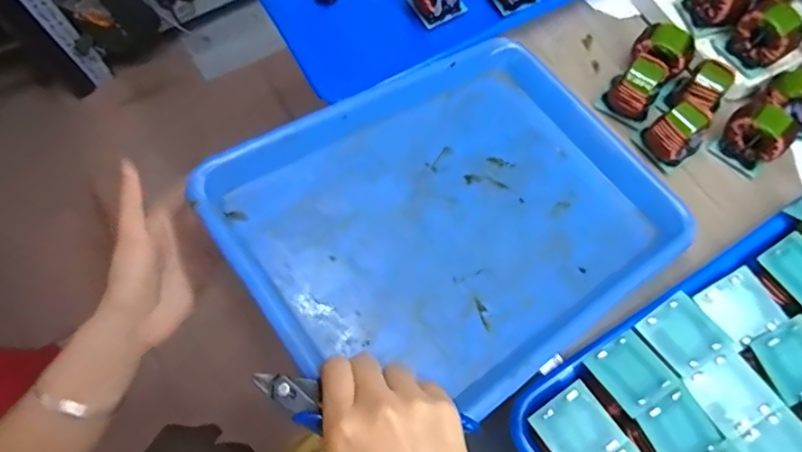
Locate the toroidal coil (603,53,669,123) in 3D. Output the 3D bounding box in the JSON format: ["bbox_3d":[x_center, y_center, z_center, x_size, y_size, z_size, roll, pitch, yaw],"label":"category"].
[{"bbox_3d":[0.211,-0.124,0.466,0.040,0.034,0.049,35,73,13],"label":"toroidal coil"}]

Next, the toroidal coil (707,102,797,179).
[{"bbox_3d":[0.301,-0.075,0.450,0.049,0.048,0.035,40,74,14],"label":"toroidal coil"}]

